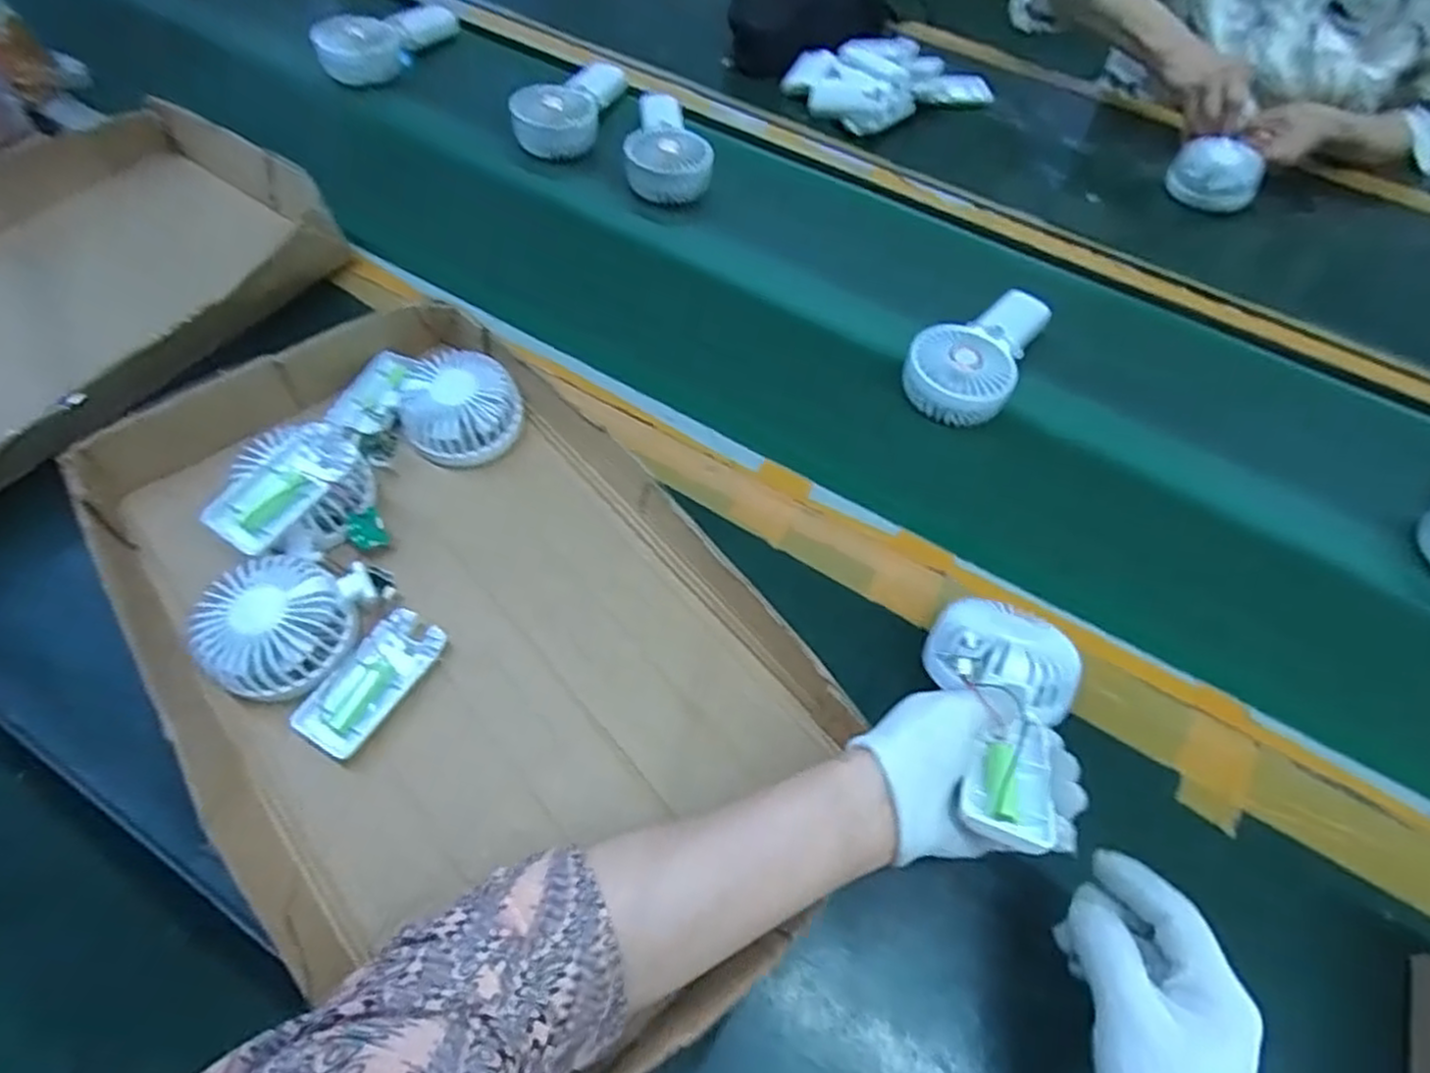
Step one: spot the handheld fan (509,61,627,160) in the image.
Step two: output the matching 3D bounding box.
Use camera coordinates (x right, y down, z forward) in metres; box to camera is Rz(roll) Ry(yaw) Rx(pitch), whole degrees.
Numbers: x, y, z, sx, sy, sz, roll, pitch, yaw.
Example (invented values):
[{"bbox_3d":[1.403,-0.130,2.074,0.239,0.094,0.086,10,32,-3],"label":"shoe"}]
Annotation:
[{"bbox_3d":[-0.163,-0.491,0.849,0.078,0.070,0.162,15,58,6],"label":"handheld fan"}]

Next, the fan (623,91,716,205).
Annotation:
[{"bbox_3d":[-0.047,-0.440,0.827,0.090,0.058,0.168,4,58,-1],"label":"fan"}]

